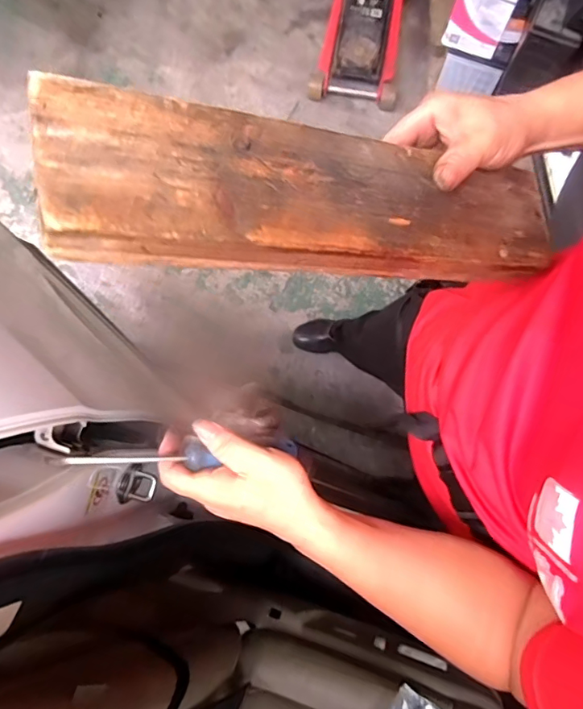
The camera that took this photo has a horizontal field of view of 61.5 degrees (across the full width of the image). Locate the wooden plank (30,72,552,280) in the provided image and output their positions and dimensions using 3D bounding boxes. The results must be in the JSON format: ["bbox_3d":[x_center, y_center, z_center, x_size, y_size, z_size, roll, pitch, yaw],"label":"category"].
[{"bbox_3d":[0.029,-0.105,0.349,0.373,0.038,0.101,0,76,-25],"label":"wooden plank"}]

